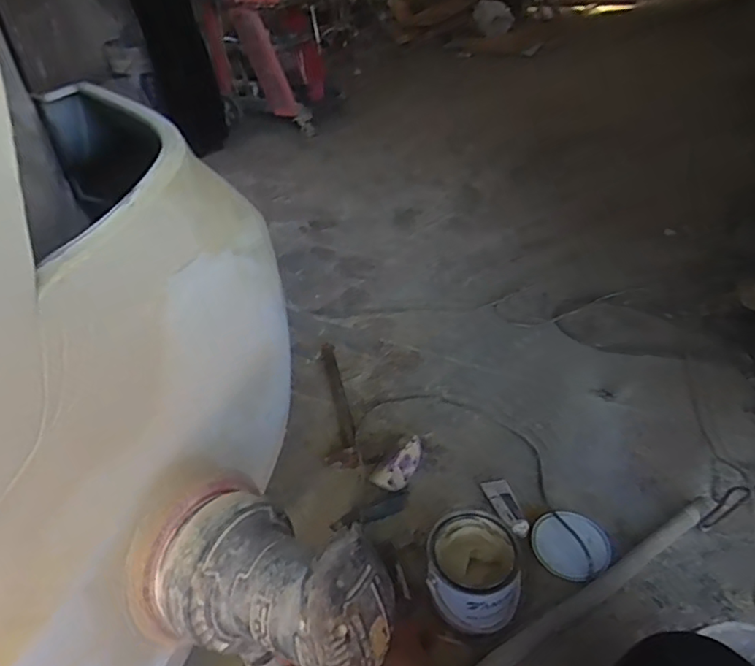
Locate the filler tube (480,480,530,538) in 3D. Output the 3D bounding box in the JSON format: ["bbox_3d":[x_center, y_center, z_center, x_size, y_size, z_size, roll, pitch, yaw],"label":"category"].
[{"bbox_3d":[0.253,0.335,1.099,0.048,0.026,0.148,-12,28,-9],"label":"filler tube"}]

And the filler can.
[{"bbox_3d":[0.157,0.388,0.927,0.140,0.120,0.151,-1,39,1],"label":"filler can"}]

